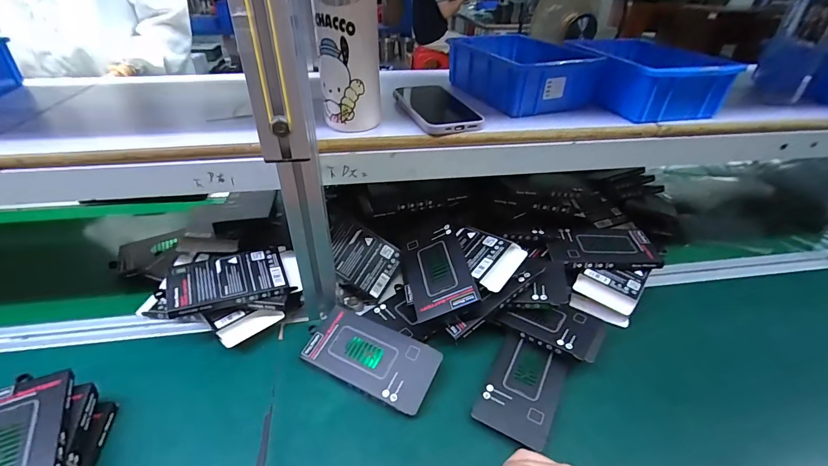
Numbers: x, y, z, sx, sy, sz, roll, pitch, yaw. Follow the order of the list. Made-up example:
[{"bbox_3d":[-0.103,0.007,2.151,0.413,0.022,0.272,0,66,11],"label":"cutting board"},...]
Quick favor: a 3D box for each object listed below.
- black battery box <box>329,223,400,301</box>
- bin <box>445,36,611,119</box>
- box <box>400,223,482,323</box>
[{"bbox_3d":[-0.074,0.034,0.538,0.101,0.009,0.076,32,80,-4],"label":"black battery box"},{"bbox_3d":[0.153,-0.233,0.556,0.157,0.059,0.201,-10,36,-15],"label":"bin"},{"bbox_3d":[0.028,0.046,0.494,0.077,0.010,0.132,-23,45,7],"label":"box"}]

